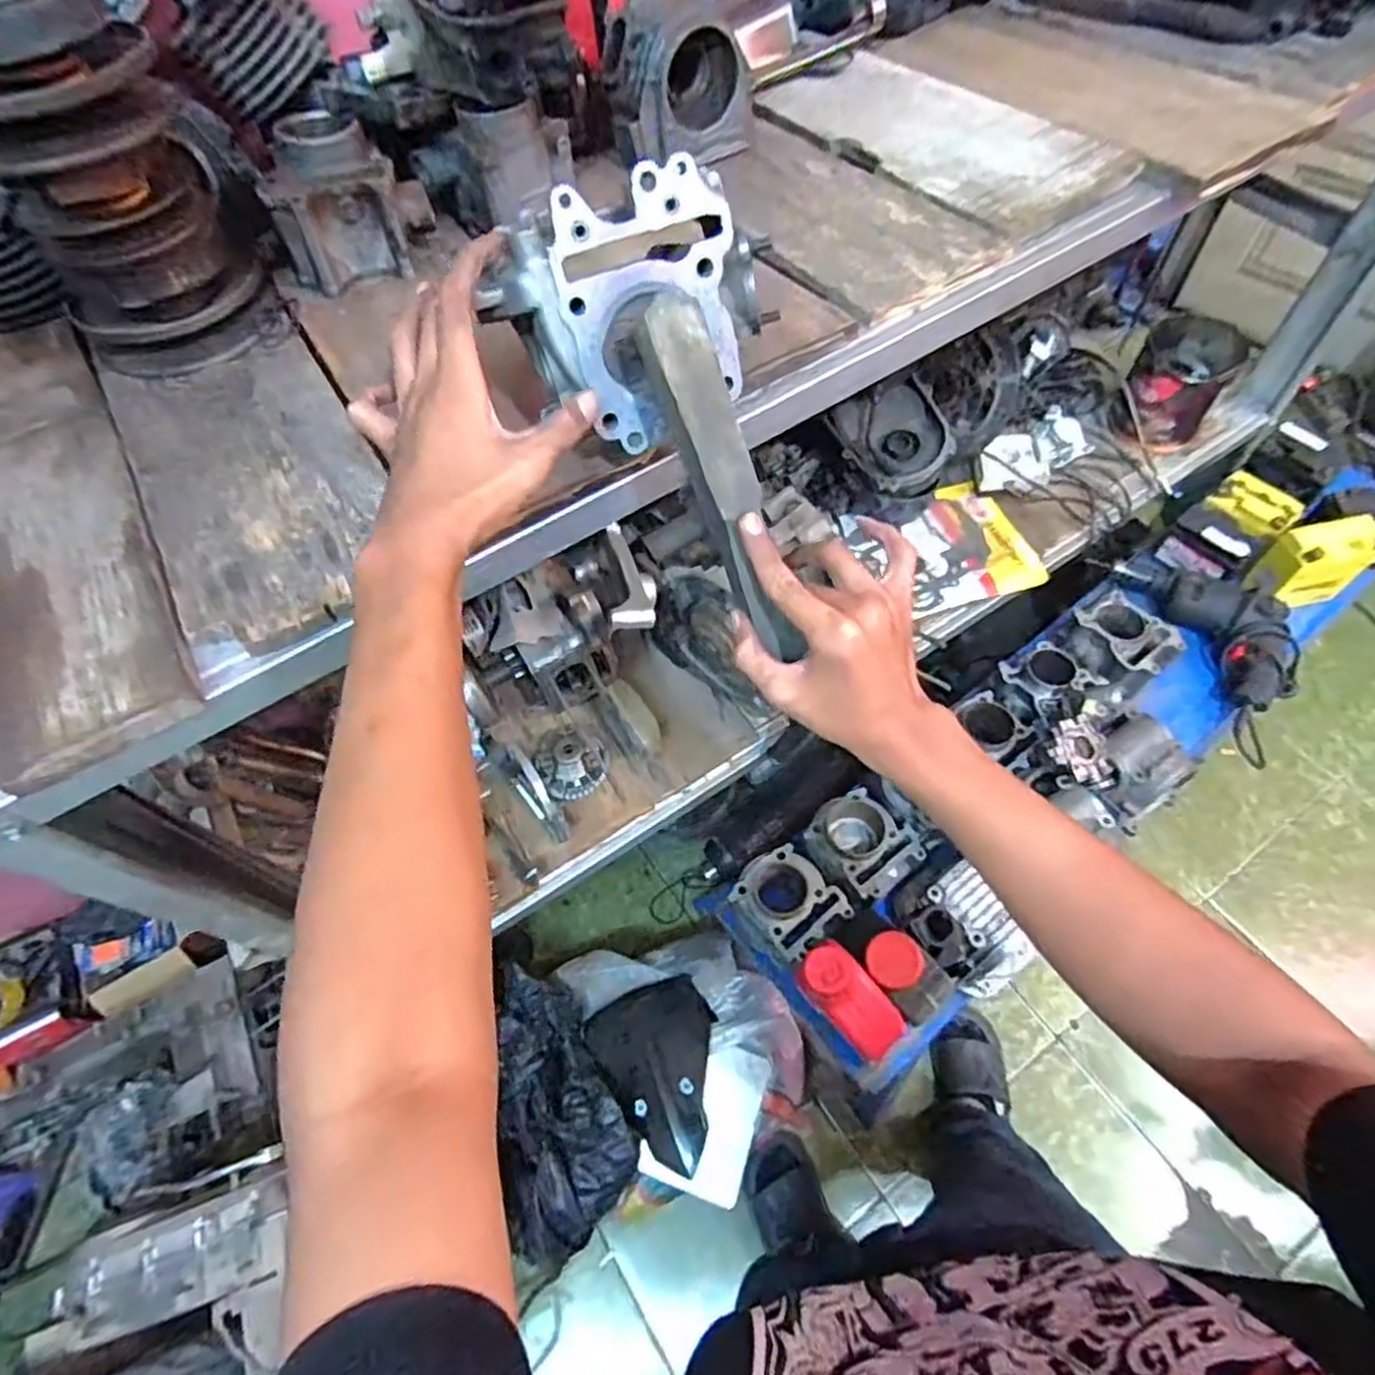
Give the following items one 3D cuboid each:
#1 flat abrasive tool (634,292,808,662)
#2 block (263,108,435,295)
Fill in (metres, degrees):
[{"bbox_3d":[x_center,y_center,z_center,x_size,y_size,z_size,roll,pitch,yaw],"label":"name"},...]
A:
[{"bbox_3d":[0.023,-0.110,0.404,0.035,0.199,0.009,-21,21,7],"label":"flat abrasive tool"},{"bbox_3d":[-0.280,-0.400,0.592,0.115,0.082,0.100,-24,61,-10],"label":"block"}]

